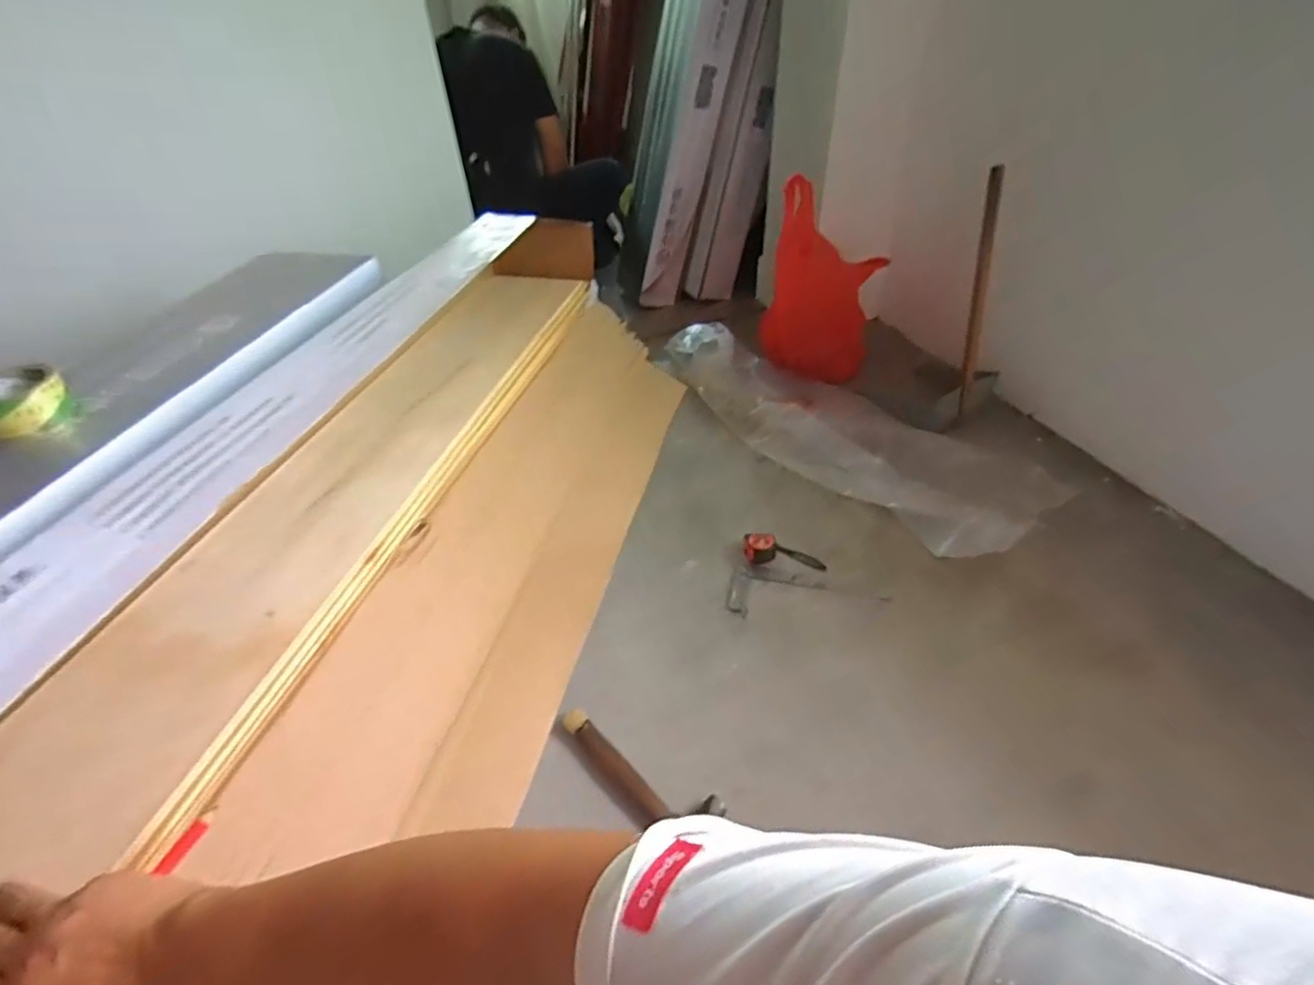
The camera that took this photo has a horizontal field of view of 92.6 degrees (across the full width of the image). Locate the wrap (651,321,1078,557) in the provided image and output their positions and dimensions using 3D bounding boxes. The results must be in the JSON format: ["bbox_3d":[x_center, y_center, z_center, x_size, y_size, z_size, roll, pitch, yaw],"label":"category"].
[{"bbox_3d":[0.417,-0.186,1.570,0.250,0.180,1.042,-32,49,-29],"label":"wrap"}]

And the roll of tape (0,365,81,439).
[{"bbox_3d":[-0.709,-0.101,0.699,0.086,0.046,0.086,-1,42,1],"label":"roll of tape"}]

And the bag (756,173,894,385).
[{"bbox_3d":[0.421,-0.517,1.600,0.290,0.427,0.229,5,42,9],"label":"bag"}]

